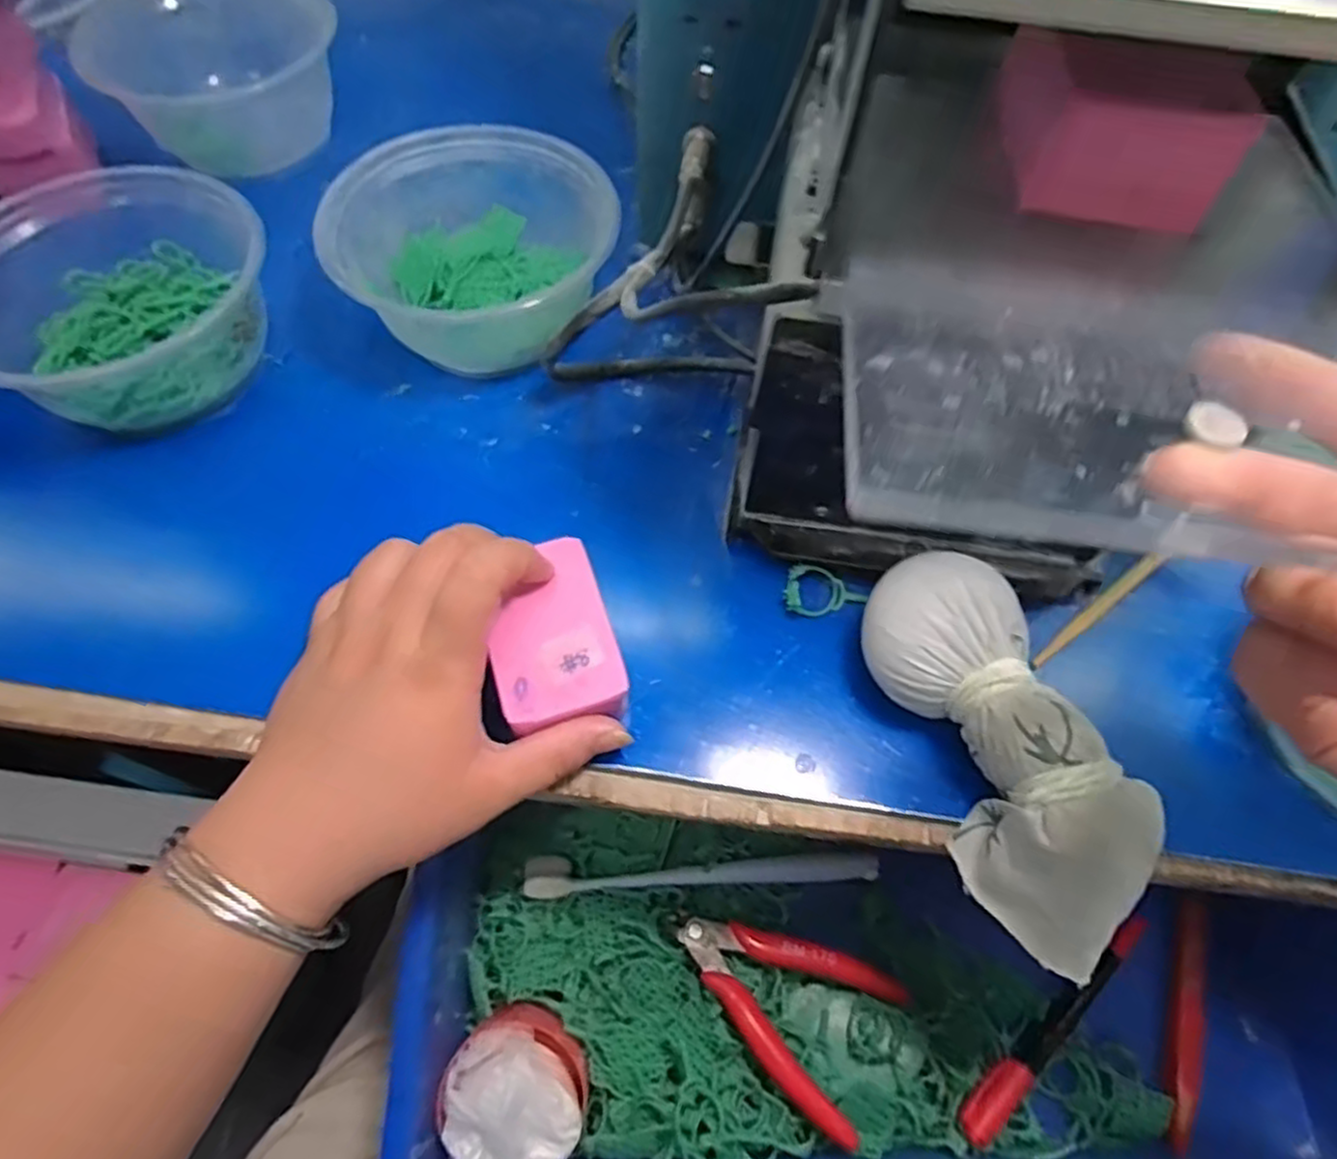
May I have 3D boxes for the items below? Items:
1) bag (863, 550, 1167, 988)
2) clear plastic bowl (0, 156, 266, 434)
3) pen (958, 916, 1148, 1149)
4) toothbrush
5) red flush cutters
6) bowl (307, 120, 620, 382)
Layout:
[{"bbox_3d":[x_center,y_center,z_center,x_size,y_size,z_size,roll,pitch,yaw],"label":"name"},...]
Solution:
[{"bbox_3d":[0.120,0.060,0.257,0.052,0.047,0.147,-20,78,-11],"label":"bag"},{"bbox_3d":[-0.264,-0.135,0.346,0.133,0.064,0.130,1,62,-2],"label":"clear plastic bowl"},{"bbox_3d":[0.190,0.218,0.357,0.135,0.012,0.020,-36,69,-19],"label":"pen"},{"bbox_3d":[0.018,0.154,0.379,0.182,0.010,0.020,1,63,-1],"label":"toothbrush"},{"bbox_3d":[0.053,0.200,0.357,0.113,0.015,0.072,33,65,14],"label":"red flush cutters"},{"bbox_3d":[-0.091,-0.163,0.367,0.130,0.063,0.116,20,63,8],"label":"bowl"}]

